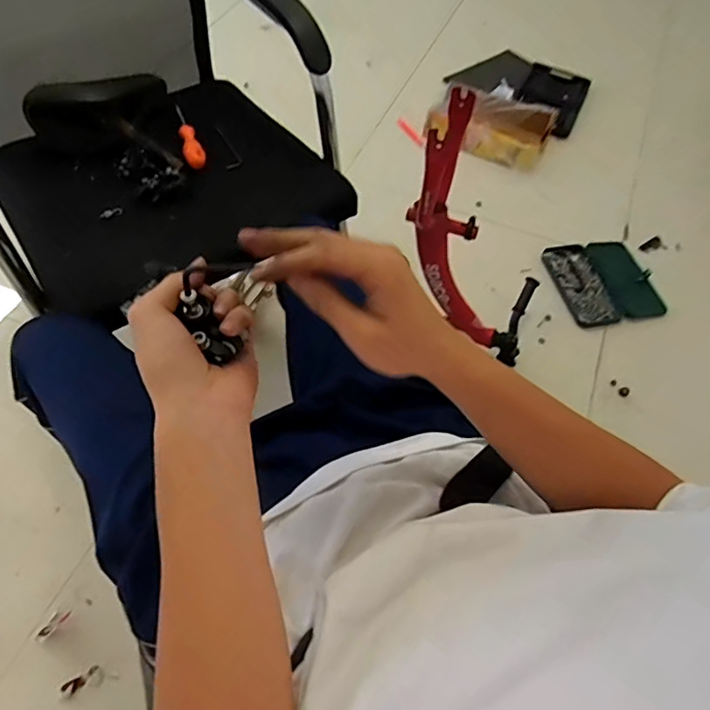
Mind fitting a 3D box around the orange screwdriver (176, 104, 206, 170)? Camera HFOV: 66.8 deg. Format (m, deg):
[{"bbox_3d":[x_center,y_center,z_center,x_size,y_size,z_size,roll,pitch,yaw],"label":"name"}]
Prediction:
[{"bbox_3d":[-0.285,-0.379,0.916,0.032,0.028,0.208,-16,58,-13],"label":"orange screwdriver"}]

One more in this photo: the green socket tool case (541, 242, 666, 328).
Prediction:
[{"bbox_3d":[0.628,-0.190,1.357,0.250,0.026,0.251,-9,57,-9],"label":"green socket tool case"}]

